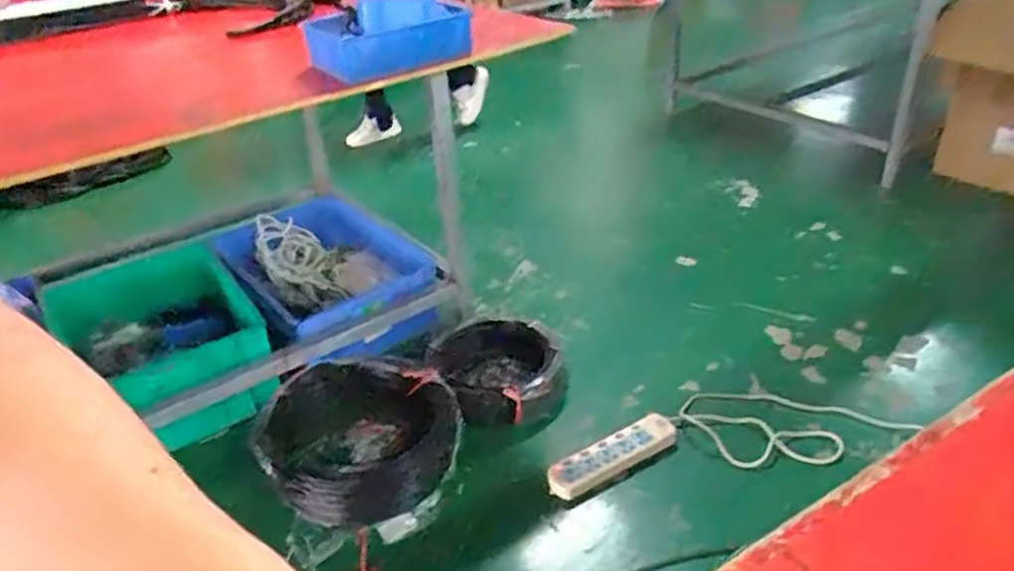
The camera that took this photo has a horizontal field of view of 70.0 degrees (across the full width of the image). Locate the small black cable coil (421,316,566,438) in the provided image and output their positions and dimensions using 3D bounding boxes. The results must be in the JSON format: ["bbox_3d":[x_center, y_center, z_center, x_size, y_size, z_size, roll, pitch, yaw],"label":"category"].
[{"bbox_3d":[-0.019,0.202,1.754,0.366,0.104,0.324,10,35,22],"label":"small black cable coil"}]

